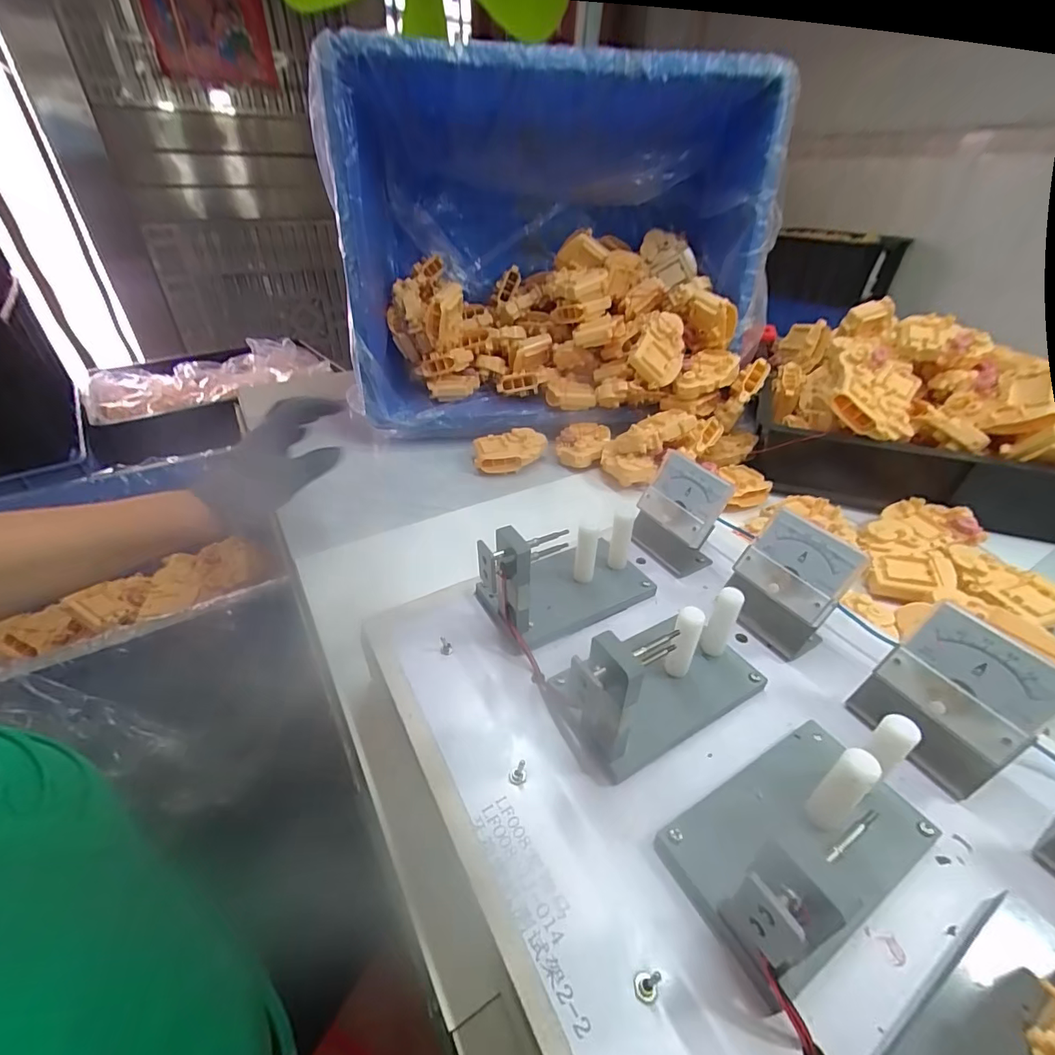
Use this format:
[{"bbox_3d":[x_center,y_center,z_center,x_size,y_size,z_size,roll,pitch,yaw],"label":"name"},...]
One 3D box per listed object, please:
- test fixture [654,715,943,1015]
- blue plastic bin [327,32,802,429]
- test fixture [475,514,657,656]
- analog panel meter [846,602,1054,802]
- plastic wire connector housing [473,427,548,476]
[{"bbox_3d":[0.128,0.131,0.218,0.118,0.059,0.068,-18,40,-25],"label":"test fixture"},{"bbox_3d":[0.037,-0.393,0.709,0.542,0.412,0.320,1,36,1],"label":"blue plastic bin"},{"bbox_3d":[0.024,0.025,0.344,0.129,0.080,0.066,-18,40,-24],"label":"test fixture"},{"bbox_3d":[0.226,0.095,0.260,0.040,0.082,0.067,-17,40,-24],"label":"analog panel meter"},{"bbox_3d":[-0.023,-0.104,0.665,0.101,0.040,0.063,-5,36,-8],"label":"plastic wire connector housing"}]

